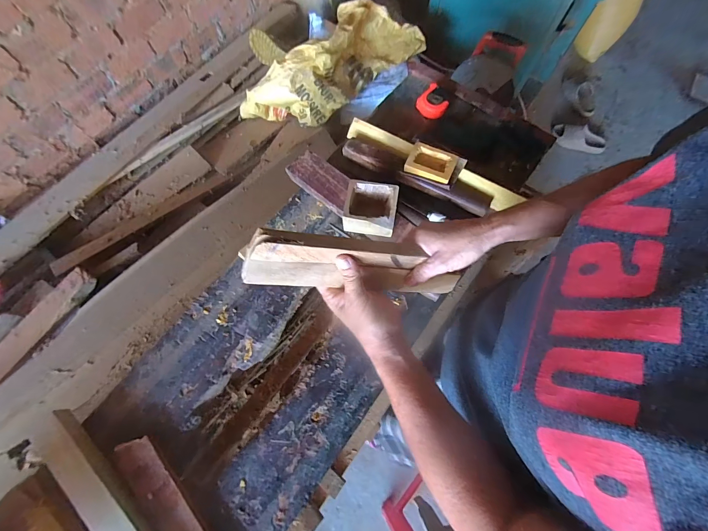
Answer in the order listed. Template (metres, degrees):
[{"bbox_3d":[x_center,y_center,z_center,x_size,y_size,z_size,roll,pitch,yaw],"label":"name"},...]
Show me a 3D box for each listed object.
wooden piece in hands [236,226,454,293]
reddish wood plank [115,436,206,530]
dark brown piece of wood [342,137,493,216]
[{"bbox_3d":[0.014,0.003,0.375,0.273,0.073,0.038,7,67,-29],"label":"wooden piece in hands"},{"bbox_3d":[-0.279,0.400,0.503,0.060,0.025,0.286,-41,75,-13],"label":"reddish wood plank"},{"bbox_3d":[0.132,-0.198,0.685,0.330,0.034,0.051,27,72,9],"label":"dark brown piece of wood"}]

